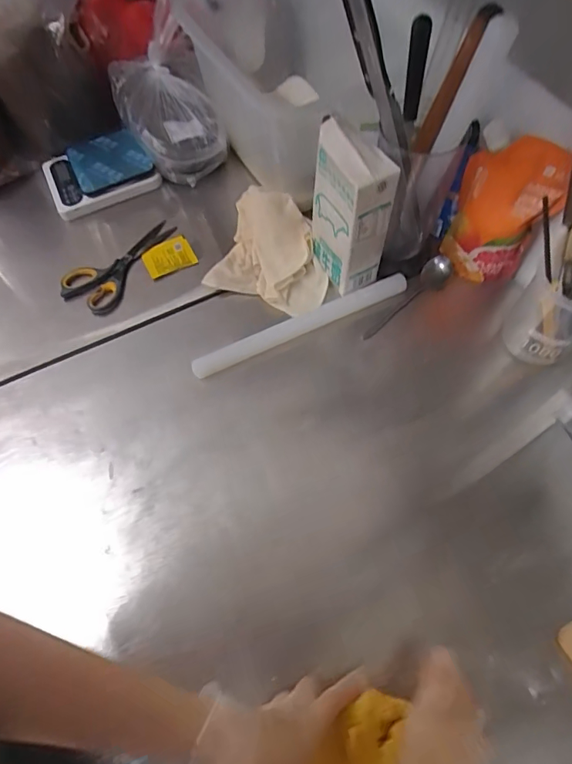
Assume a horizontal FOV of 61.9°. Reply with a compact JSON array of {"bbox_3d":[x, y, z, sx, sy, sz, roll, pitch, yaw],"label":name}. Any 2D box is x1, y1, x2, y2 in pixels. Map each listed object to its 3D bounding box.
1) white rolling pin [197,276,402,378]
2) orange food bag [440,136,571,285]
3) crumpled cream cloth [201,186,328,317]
[{"bbox_3d":[0.025,-0.081,0.661,0.323,0.025,0.020,-24,65,-9],"label":"white rolling pin"},{"bbox_3d":[0.278,-0.213,0.623,0.117,0.193,0.051,20,66,13],"label":"orange food bag"},{"bbox_3d":[-0.018,-0.193,0.701,0.178,0.051,0.160,20,66,13],"label":"crumpled cream cloth"}]

